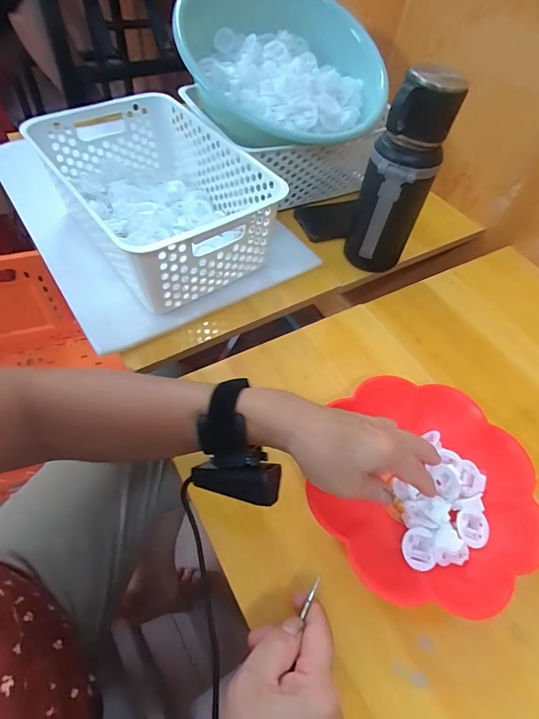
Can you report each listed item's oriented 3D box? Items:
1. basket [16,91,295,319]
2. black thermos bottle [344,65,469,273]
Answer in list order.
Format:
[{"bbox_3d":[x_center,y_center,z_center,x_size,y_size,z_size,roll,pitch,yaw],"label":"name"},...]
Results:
[{"bbox_3d":[-0.147,-0.208,0.528,0.205,0.124,0.310,-33,63,-25],"label":"basket"},{"bbox_3d":[0.151,-0.206,0.490,0.079,0.232,0.071,19,55,9],"label":"black thermos bottle"}]

